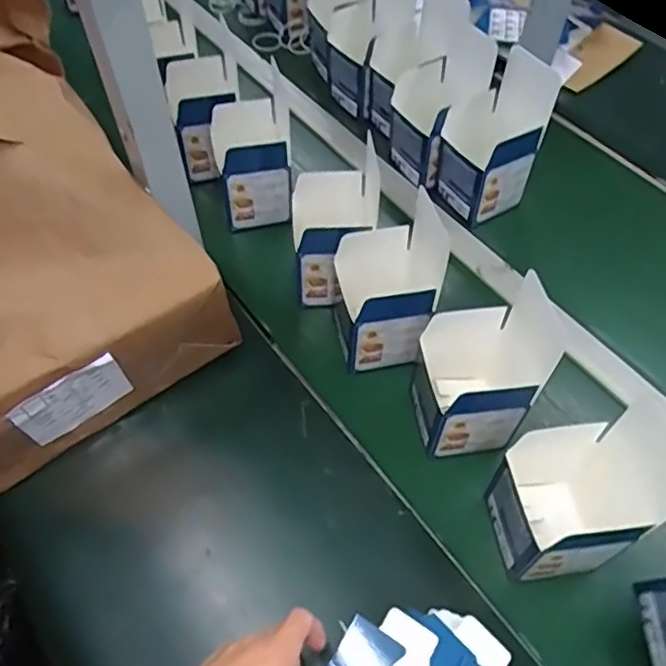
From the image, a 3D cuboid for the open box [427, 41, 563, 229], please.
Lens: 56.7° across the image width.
[{"bbox_3d":[0.184,-0.231,0.737,0.088,0.177,0.112,-32,55,-23],"label":"open box"}]

